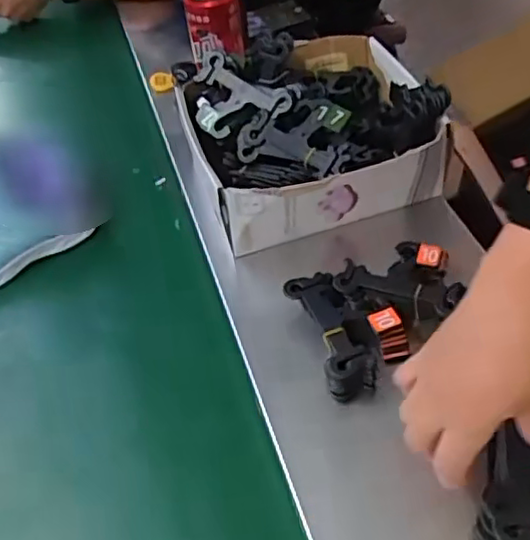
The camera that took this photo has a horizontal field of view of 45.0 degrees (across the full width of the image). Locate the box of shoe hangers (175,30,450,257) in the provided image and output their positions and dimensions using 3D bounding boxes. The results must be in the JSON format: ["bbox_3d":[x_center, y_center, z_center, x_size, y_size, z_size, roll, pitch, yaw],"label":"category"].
[{"bbox_3d":[0.040,-0.127,0.635,0.218,0.124,0.212,-17,49,-10],"label":"box of shoe hangers"}]

